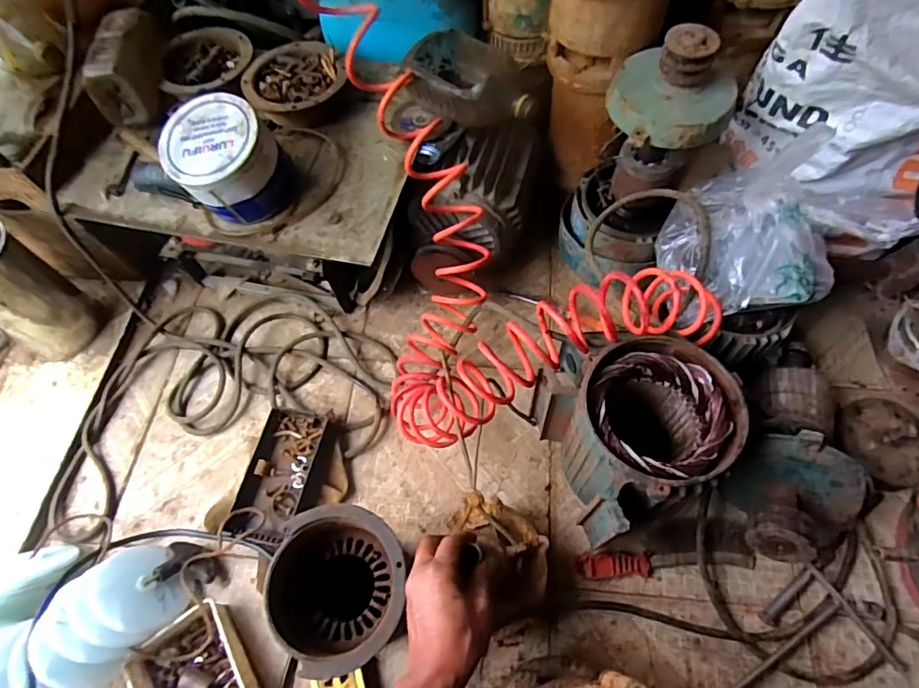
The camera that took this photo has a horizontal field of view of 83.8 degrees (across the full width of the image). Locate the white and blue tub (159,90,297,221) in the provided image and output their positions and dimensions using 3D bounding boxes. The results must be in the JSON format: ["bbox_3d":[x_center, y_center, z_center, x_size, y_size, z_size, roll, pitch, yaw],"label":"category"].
[{"bbox_3d":[-0.288,-0.225,0.642,0.122,0.114,0.125,-2,63,3],"label":"white and blue tub"}]

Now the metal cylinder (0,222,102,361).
[{"bbox_3d":[-0.659,-0.071,0.766,0.123,0.211,0.119,-1,61,3],"label":"metal cylinder"}]

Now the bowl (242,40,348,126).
[{"bbox_3d":[-0.236,-0.380,0.755,0.147,0.045,0.157,-11,62,-2],"label":"bowl"}]

